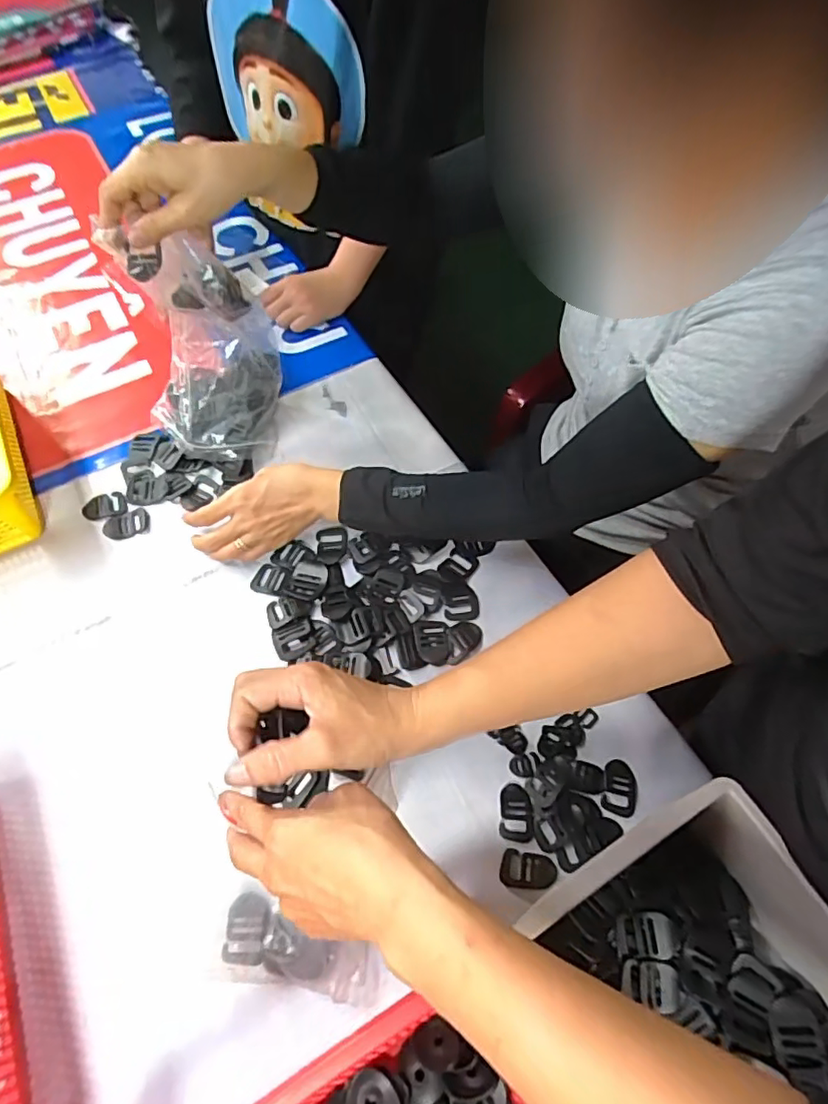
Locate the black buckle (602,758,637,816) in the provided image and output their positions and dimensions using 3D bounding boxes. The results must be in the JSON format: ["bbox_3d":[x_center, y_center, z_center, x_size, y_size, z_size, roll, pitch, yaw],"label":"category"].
[{"bbox_3d":[0.169,0.192,0.471,0.028,0.004,0.042,15,63,9],"label":"black buckle"}]

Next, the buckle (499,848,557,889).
[{"bbox_3d":[0.087,0.243,0.441,0.043,0.004,0.025,8,62,5],"label":"buckle"}]

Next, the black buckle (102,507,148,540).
[{"bbox_3d":[-0.296,-0.028,0.593,0.045,0.004,0.031,-16,62,-8],"label":"black buckle"}]

